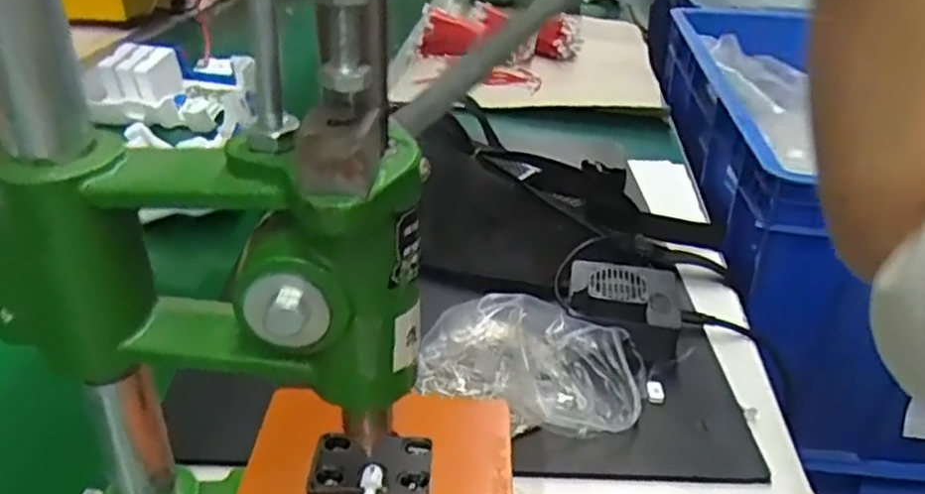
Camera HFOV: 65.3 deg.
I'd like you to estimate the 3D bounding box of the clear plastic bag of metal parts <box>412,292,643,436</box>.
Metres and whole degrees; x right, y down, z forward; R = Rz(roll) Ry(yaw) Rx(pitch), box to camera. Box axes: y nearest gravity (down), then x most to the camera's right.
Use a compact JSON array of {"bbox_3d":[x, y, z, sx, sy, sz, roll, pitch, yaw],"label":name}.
[{"bbox_3d":[0.044,0.072,0.462,0.149,0.049,0.093,5,31,3],"label":"clear plastic bag of metal parts"}]

